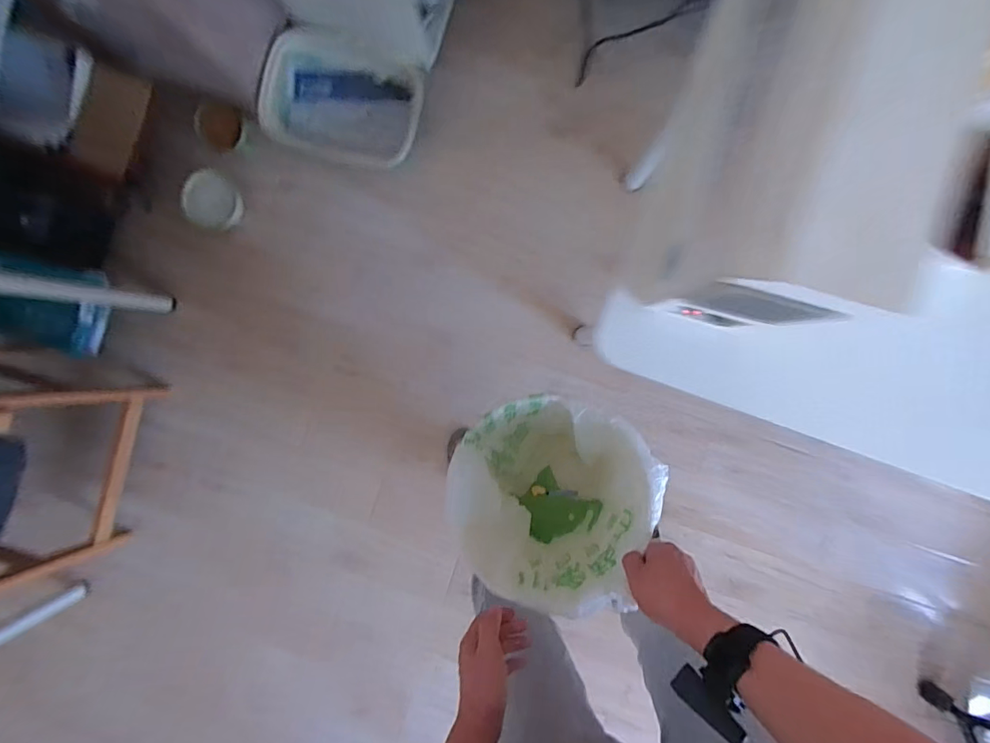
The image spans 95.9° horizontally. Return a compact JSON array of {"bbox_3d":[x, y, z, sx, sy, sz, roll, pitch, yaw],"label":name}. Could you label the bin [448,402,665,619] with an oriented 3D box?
[{"bbox_3d":[0.078,0.169,0.705,0.268,0.296,0.259,27,92,1],"label":"bin"}]

